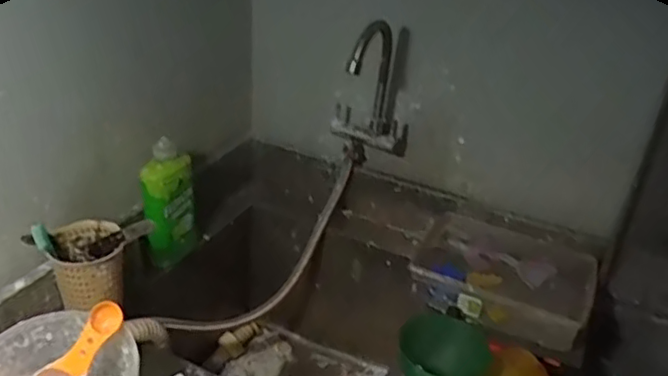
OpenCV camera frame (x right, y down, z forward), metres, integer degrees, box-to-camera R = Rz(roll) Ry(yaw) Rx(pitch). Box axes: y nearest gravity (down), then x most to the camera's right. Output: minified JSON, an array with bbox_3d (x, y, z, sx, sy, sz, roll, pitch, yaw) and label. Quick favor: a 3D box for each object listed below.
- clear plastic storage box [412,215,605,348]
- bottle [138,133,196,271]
[{"bbox_3d":[0.273,0.139,1.036,0.293,0.093,0.203,20,33,24],"label":"clear plastic storage box"},{"bbox_3d":[-0.267,0.021,1.025,0.049,0.206,0.092,17,32,20],"label":"bottle"}]

